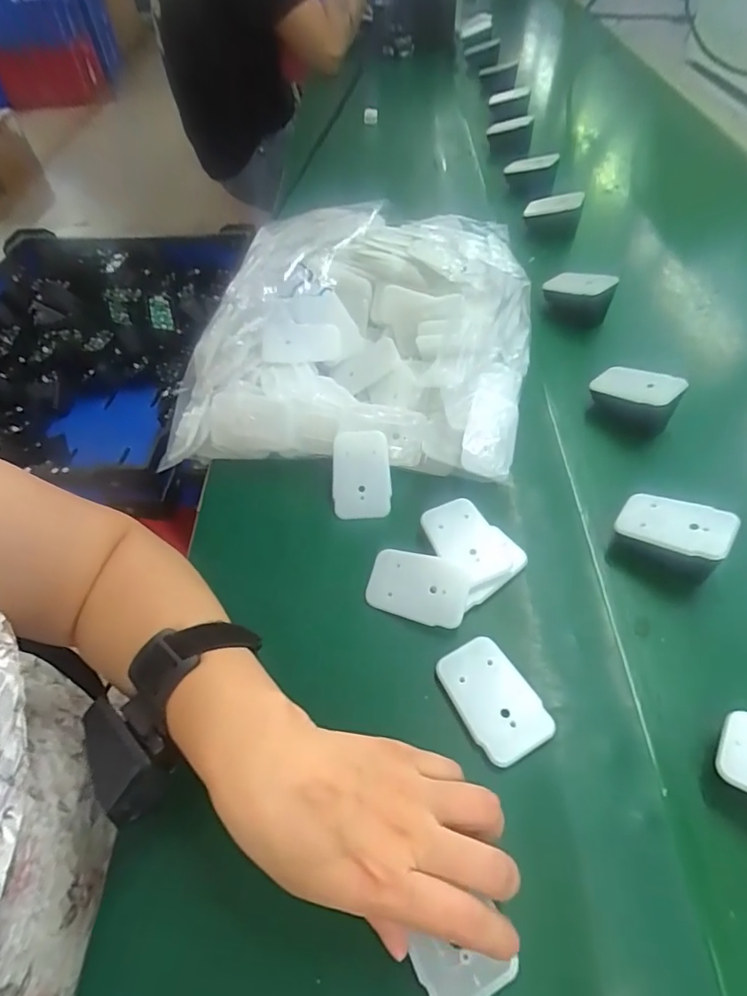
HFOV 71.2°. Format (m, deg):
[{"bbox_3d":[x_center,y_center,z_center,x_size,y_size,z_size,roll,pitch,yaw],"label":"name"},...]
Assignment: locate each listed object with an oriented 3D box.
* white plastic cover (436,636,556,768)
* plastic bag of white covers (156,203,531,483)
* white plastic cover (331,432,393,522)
[{"bbox_3d":[0.070,0.119,0.312,0.042,0.006,0.070,-27,56,-15],"label":"white plastic cover"},{"bbox_3d":[-0.013,-0.152,0.482,0.298,0.104,0.283,3,54,7],"label":"plastic bag of white covers"},{"bbox_3d":[-0.010,-0.018,0.409,0.044,0.005,0.068,0,88,5],"label":"white plastic cover"}]

